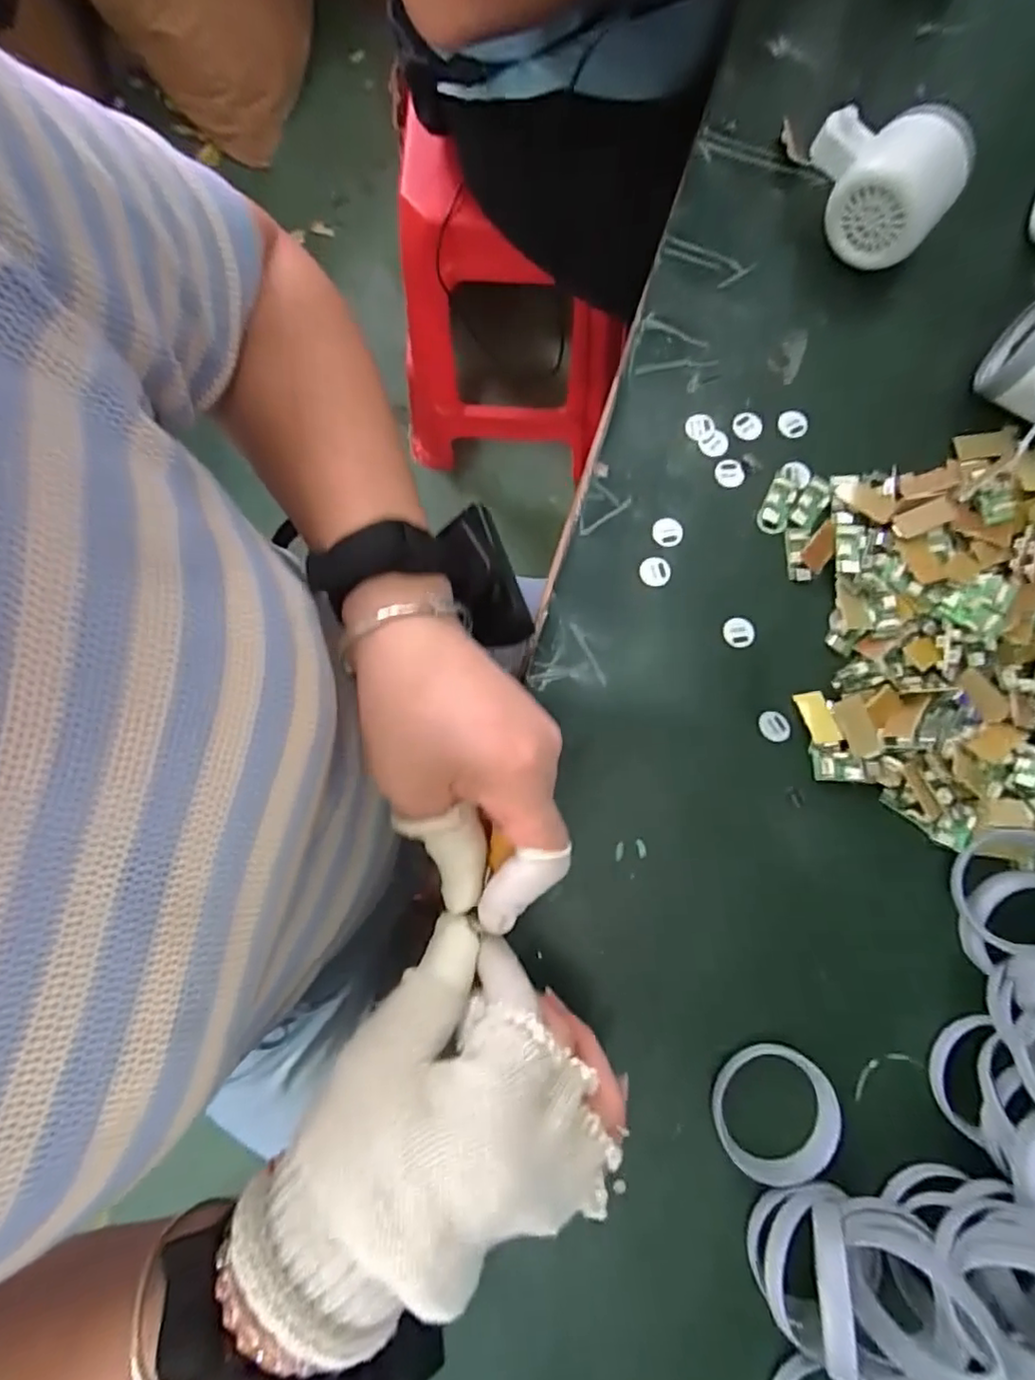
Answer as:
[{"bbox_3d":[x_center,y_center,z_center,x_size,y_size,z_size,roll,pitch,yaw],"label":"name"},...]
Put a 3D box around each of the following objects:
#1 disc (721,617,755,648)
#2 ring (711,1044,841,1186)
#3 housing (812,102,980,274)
[{"bbox_3d":[0.126,-0.033,0.347,0.017,0.004,0.016,8,81,3],"label":"disc"},{"bbox_3d":[0.125,0.207,0.301,0.055,0.019,0.060,0,81,2],"label":"ring"},{"bbox_3d":[0.215,-0.300,0.368,0.085,0.059,0.051,26,83,6],"label":"housing"}]

